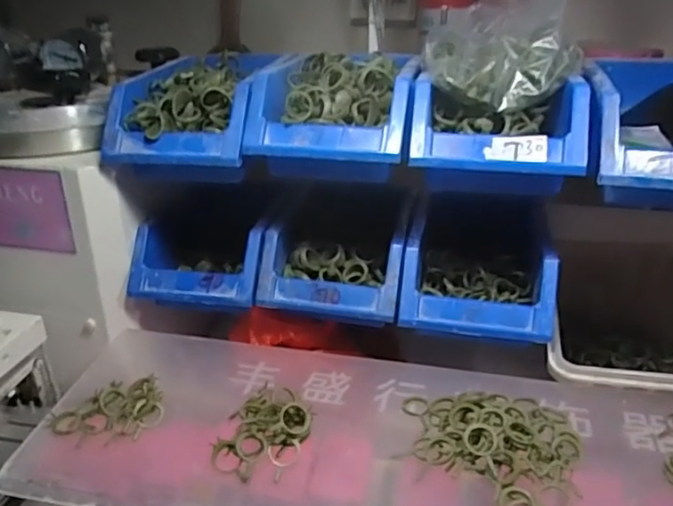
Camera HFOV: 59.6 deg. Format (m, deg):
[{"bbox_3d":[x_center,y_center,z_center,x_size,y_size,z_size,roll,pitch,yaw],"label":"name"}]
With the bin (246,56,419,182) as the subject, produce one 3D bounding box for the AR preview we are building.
[{"bbox_3d":[-0.002,-0.116,0.478,0.127,0.071,0.132,4,26,10],"label":"bin"}]

